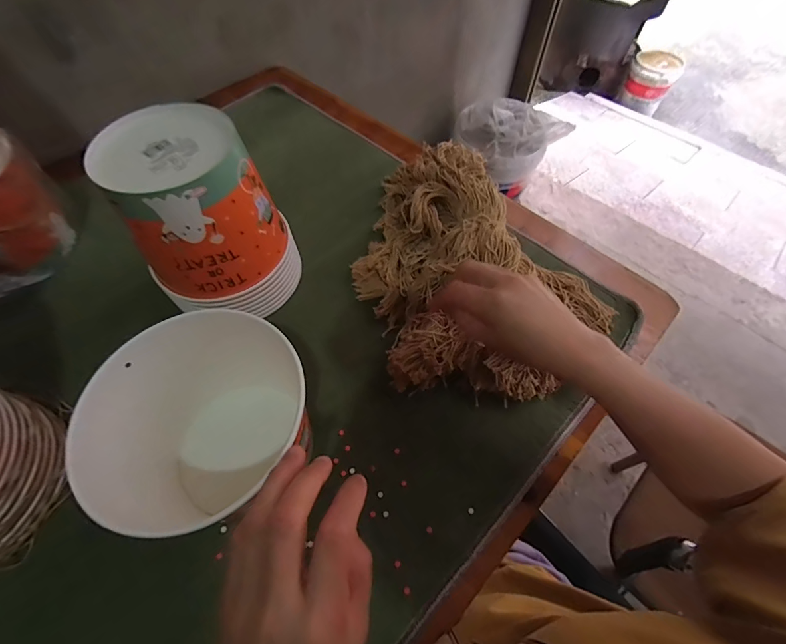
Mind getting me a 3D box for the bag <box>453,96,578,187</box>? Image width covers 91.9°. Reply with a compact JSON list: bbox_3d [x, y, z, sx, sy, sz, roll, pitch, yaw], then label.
[{"bbox_3d":[0.377,-0.573,1.197,0.332,0.132,0.239,-3,58,-3],"label":"bag"}]

